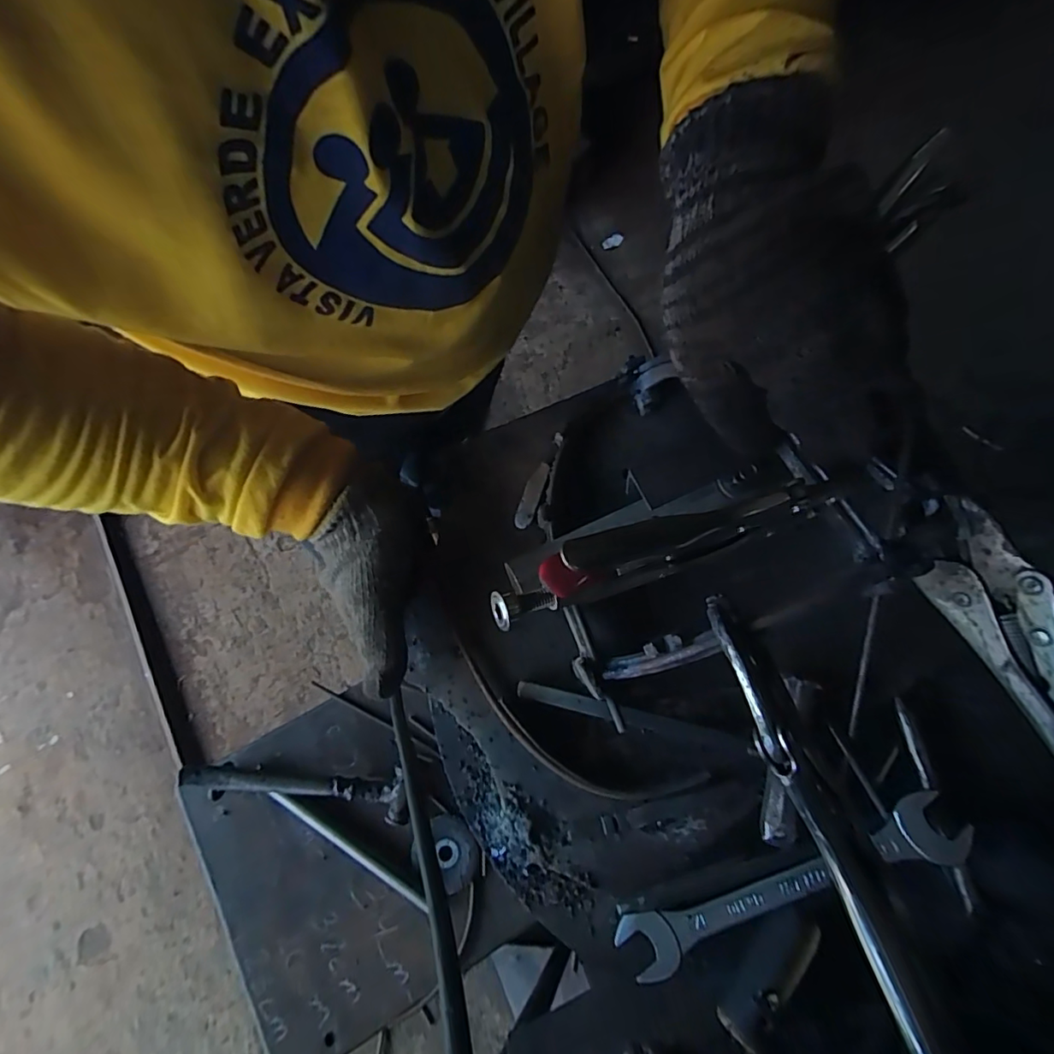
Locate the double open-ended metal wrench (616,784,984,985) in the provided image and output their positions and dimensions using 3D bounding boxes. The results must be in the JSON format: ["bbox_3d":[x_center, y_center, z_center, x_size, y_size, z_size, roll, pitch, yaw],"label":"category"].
[{"bbox_3d":[0.155,0.213,0.316,0.209,0.006,0.035,-22,58,1],"label":"double open-ended metal wrench"}]

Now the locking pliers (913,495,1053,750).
[{"bbox_3d":[0.234,0.067,0.237,0.017,0.042,0.167,-25,76,-7],"label":"locking pliers"}]

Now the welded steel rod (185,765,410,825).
[{"bbox_3d":[-0.244,0.279,0.577,0.233,0.040,0.055,12,74,-10],"label":"welded steel rod"}]

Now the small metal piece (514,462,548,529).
[{"bbox_3d":[0.003,-0.022,0.363,0.011,0.004,0.048,18,75,5],"label":"small metal piece"}]

